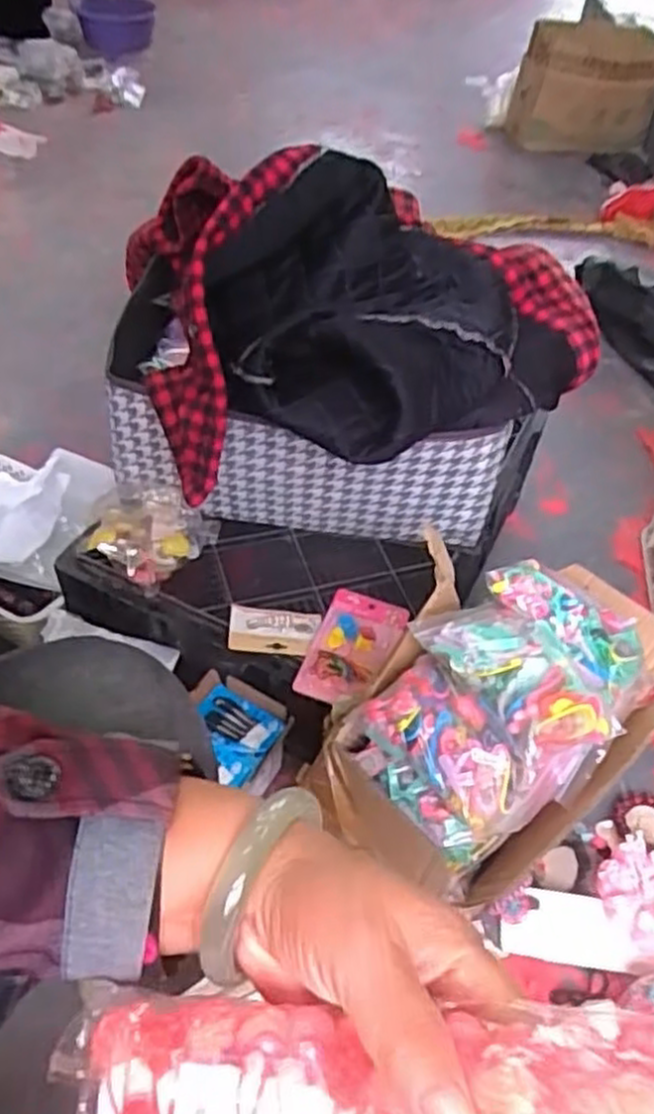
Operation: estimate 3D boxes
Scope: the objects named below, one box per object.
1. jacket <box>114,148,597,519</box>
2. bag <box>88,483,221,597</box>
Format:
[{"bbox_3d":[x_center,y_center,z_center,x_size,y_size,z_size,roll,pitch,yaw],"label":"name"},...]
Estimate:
[{"bbox_3d":[0.060,-0.221,0.693,0.409,0.198,0.227,-26,55,-26],"label":"jacket"},{"bbox_3d":[-0.193,-0.033,0.814,0.113,0.054,0.115,24,50,16],"label":"bag"}]

